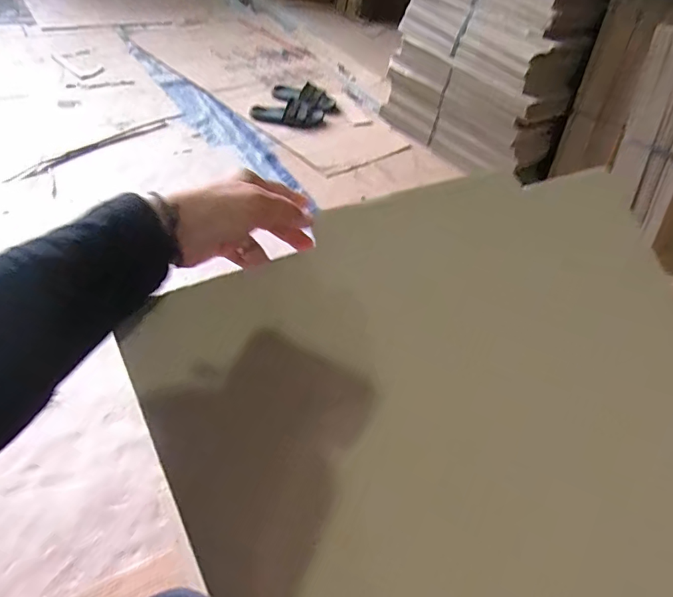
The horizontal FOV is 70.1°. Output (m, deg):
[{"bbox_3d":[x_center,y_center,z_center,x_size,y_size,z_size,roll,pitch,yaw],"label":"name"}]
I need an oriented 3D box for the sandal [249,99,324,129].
[{"bbox_3d":[-0.186,-0.698,1.797,0.277,0.070,0.111,16,46,7],"label":"sandal"}]

